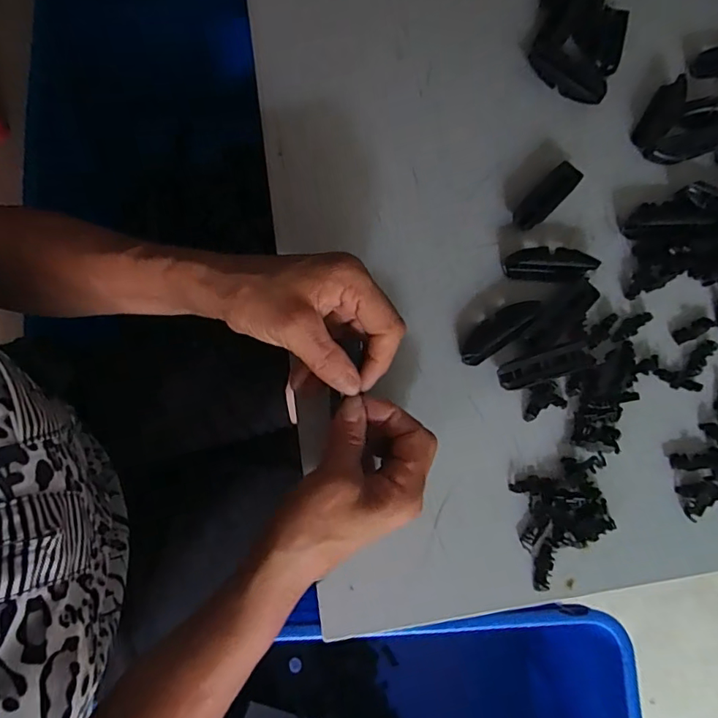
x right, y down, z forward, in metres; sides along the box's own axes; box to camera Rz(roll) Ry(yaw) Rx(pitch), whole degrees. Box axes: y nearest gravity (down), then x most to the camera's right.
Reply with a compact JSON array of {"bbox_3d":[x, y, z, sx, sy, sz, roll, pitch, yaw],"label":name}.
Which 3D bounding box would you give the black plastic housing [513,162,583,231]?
[{"bbox_3d":[0.148,-0.127,0.397,0.022,0.016,0.068,44,81,7],"label":"black plastic housing"}]

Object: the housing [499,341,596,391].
[{"bbox_3d":[0.140,0.006,0.369,0.077,0.020,0.020,-16,80,-5],"label":"housing"}]

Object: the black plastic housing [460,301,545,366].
[{"bbox_3d":[0.107,-0.022,0.372,0.069,0.022,0.023,-33,81,-8],"label":"black plastic housing"}]

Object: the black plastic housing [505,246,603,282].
[{"bbox_3d":[0.148,-0.073,0.387,0.068,0.016,0.025,1,79,-1],"label":"black plastic housing"}]

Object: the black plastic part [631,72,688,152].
[{"bbox_3d":[0.257,-0.208,0.420,0.025,0.018,0.064,30,79,4],"label":"black plastic part"}]

